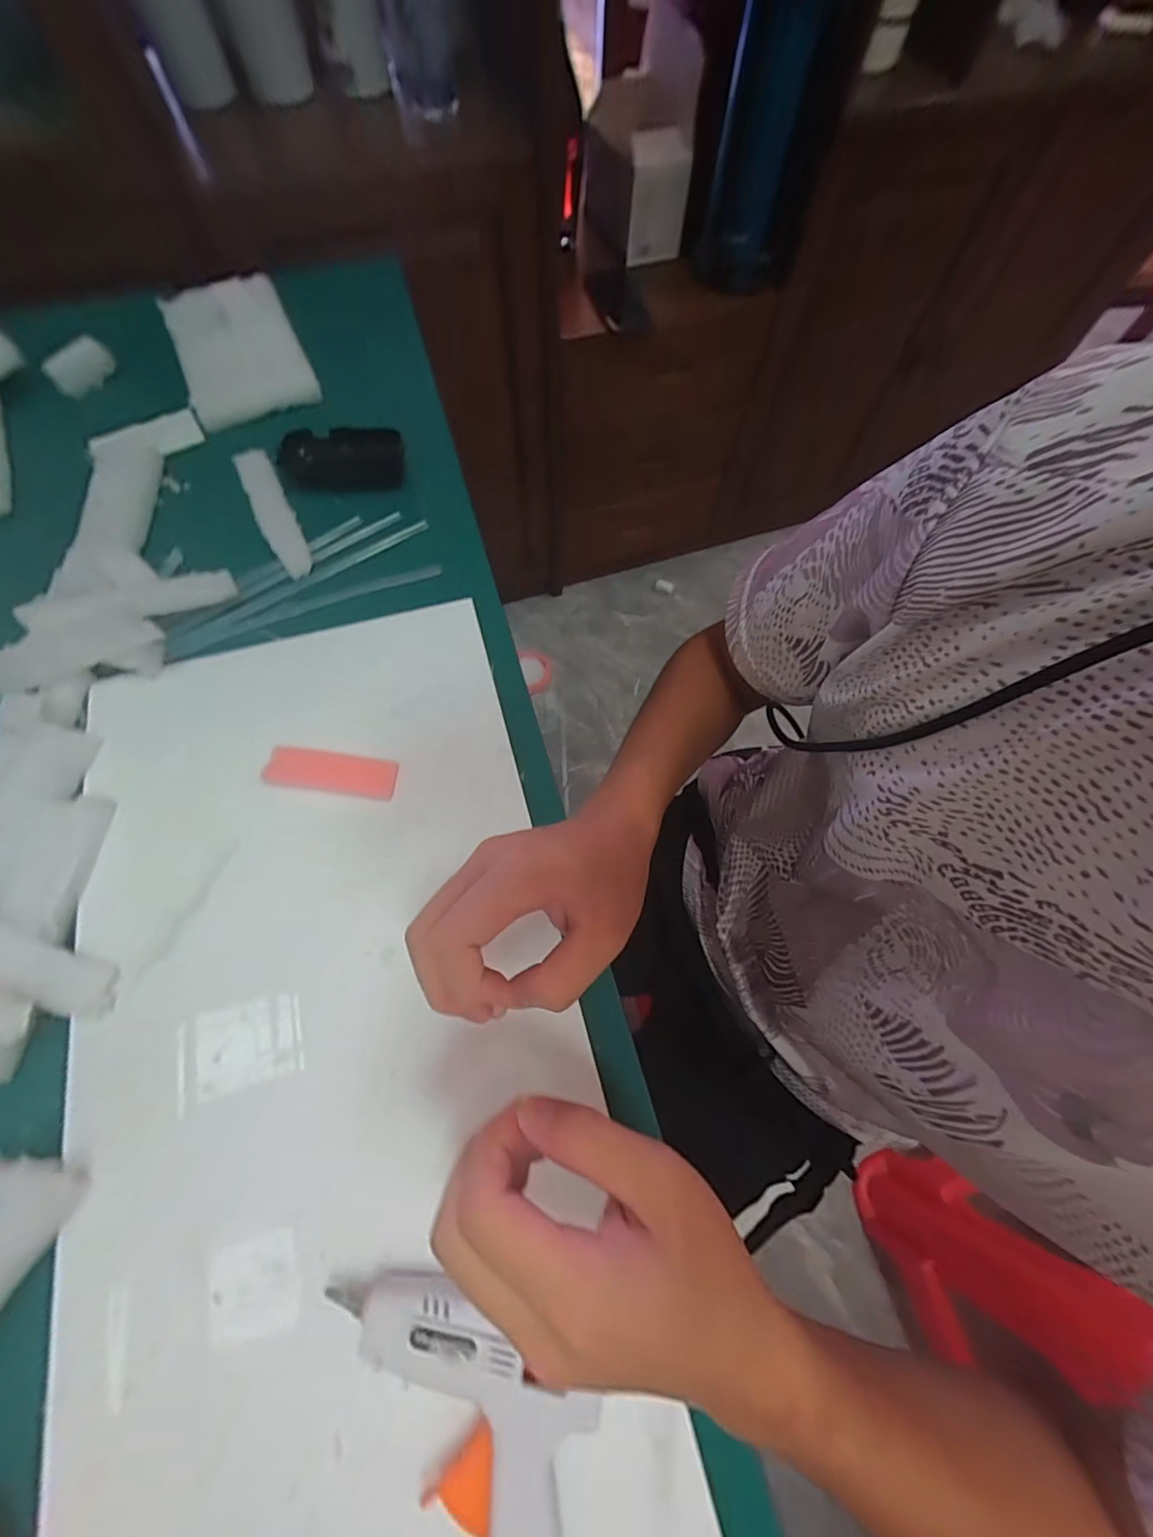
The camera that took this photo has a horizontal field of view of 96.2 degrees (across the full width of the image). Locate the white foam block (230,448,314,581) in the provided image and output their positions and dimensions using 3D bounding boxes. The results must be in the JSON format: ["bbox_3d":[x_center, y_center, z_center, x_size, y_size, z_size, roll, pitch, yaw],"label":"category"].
[{"bbox_3d":[-0.270,-0.232,0.458,0.031,0.011,0.165,-27,72,-11],"label":"white foam block"}]

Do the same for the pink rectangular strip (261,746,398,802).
[{"bbox_3d":[-0.175,0.002,0.370,0.090,0.005,0.029,7,69,1],"label":"pink rectangular strip"}]

